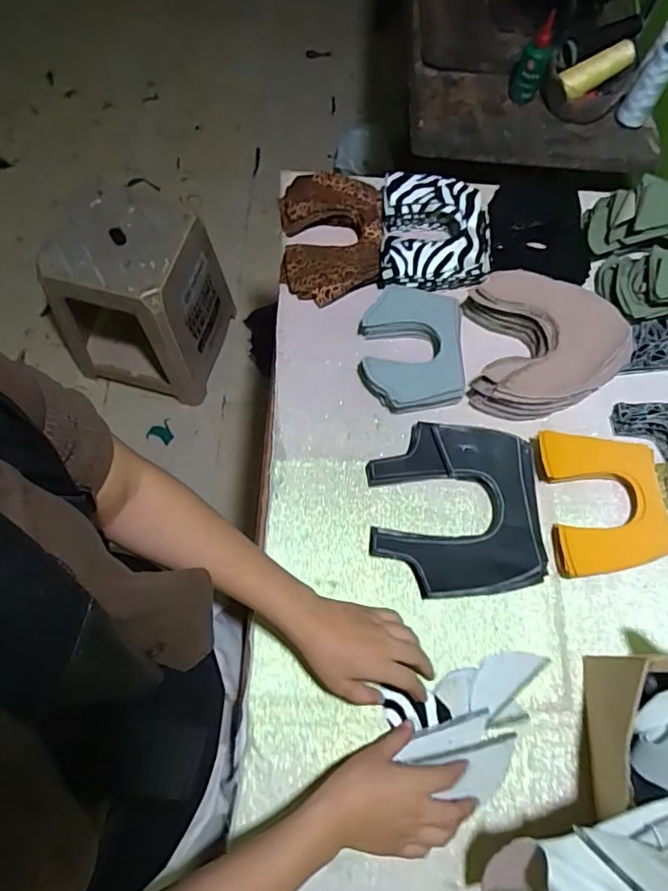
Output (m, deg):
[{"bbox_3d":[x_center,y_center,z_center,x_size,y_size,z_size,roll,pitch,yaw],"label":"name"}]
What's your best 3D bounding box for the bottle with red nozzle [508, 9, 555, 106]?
[{"bbox_3d":[0.296,-0.576,0.803,0.043,0.118,0.031,13,68,6],"label":"bottle with red nozzle"}]

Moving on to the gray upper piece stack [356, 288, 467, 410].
[{"bbox_3d":[0.093,-0.120,0.654,0.121,0.045,0.163,0,69,-3],"label":"gray upper piece stack"}]

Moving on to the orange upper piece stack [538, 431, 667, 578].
[{"bbox_3d":[0.300,0.063,0.598,0.118,0.030,0.157,-1,69,-4],"label":"orange upper piece stack"}]

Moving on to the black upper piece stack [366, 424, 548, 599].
[{"bbox_3d":[0.133,0.068,0.588,0.183,0.031,0.185,2,69,-3],"label":"black upper piece stack"}]

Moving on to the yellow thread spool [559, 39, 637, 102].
[{"bbox_3d":[0.392,-0.561,0.799,0.119,0.036,0.032,-27,69,3],"label":"yellow thread spool"}]

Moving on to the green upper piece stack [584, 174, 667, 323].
[{"bbox_3d":[0.435,-0.255,0.687,0.172,0.068,0.179,-5,70,-5],"label":"green upper piece stack"}]

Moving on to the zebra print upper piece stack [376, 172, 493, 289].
[{"bbox_3d":[0.134,-0.278,0.711,0.146,0.057,0.161,4,69,-2],"label":"zebra print upper piece stack"}]

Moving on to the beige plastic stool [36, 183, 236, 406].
[{"bbox_3d":[-0.460,-0.352,1.297,0.325,0.381,0.309,14,69,2],"label":"beige plastic stool"}]

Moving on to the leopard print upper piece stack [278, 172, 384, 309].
[{"bbox_3d":[-0.003,-0.280,0.714,0.135,0.041,0.190,0,69,-3],"label":"leopard print upper piece stack"}]

